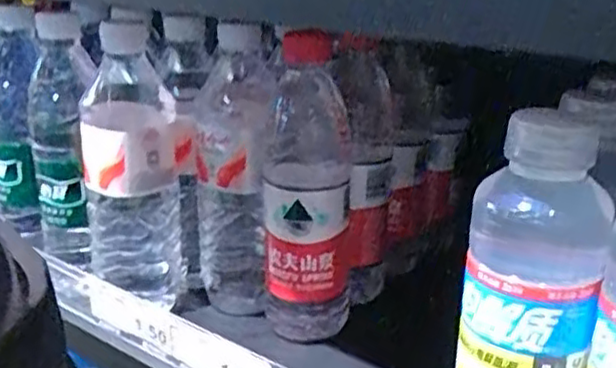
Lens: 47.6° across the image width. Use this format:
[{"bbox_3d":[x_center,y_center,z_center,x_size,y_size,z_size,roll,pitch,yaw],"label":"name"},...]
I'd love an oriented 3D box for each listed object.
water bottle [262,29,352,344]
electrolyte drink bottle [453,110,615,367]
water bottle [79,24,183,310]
[{"bbox_3d":[-0.003,0.007,0.507,0.065,0.209,0.070,-1,19,0],"label":"water bottle"},{"bbox_3d":[0.111,0.063,0.352,0.063,0.197,0.065,7,21,24],"label":"electrolyte drink bottle"},{"bbox_3d":[-0.134,-0.010,0.529,0.075,0.203,0.074,-6,20,-14],"label":"water bottle"}]

